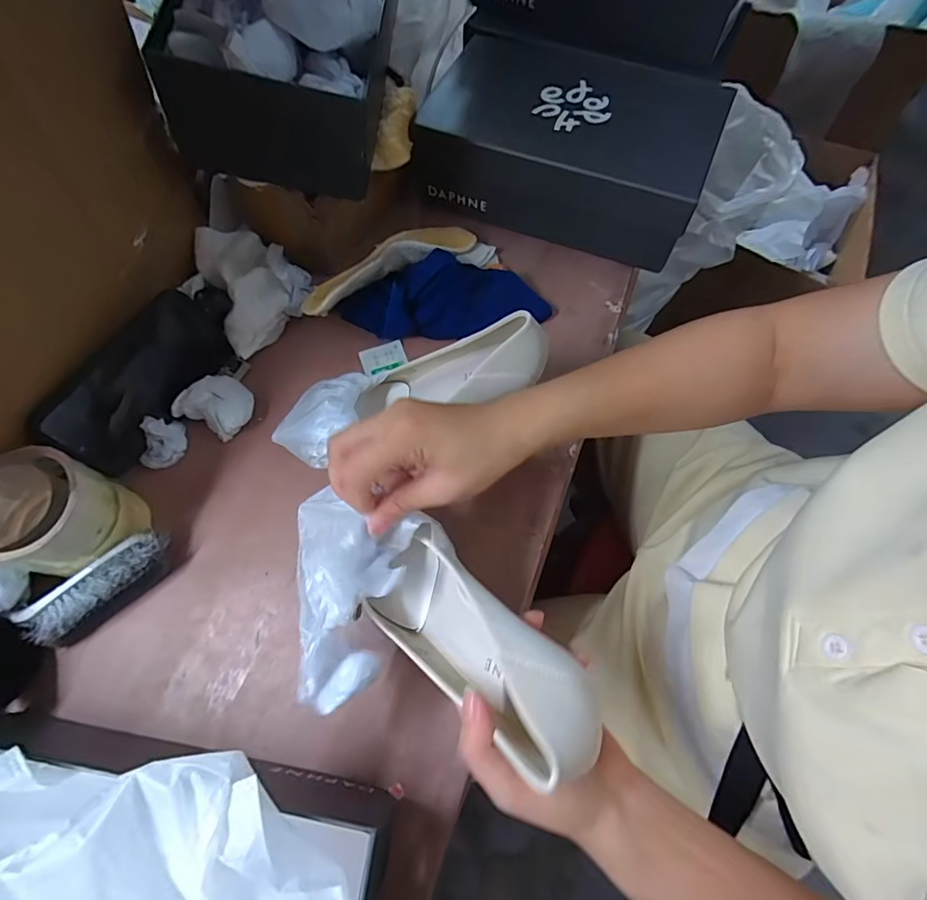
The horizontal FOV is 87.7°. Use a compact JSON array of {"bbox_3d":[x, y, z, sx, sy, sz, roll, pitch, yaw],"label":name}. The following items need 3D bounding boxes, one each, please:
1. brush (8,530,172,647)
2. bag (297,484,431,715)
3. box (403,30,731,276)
[{"bbox_3d":[-0.287,0.111,0.385,0.109,0.041,0.034,-36,71,-15],"label":"brush"},{"bbox_3d":[-0.089,0.090,0.311,0.092,0.049,0.123,18,67,7],"label":"bag"},{"bbox_3d":[0.112,-0.338,0.541,0.286,0.096,0.199,17,67,7],"label":"box"}]

